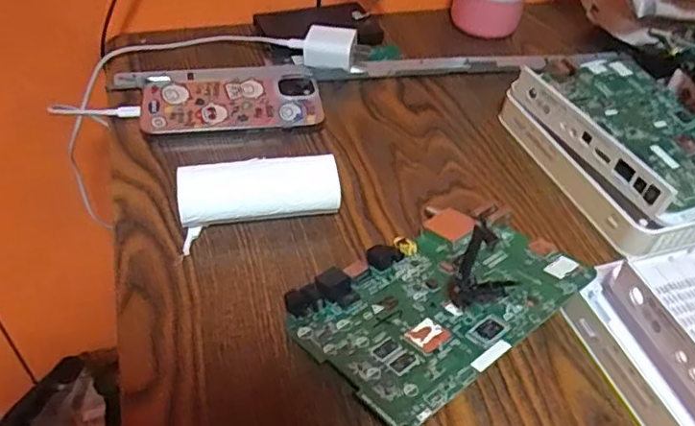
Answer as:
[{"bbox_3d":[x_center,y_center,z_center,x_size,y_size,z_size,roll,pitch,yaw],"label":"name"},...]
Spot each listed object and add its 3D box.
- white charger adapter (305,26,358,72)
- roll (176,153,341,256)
[{"bbox_3d":[-0.016,-0.148,0.510,0.042,0.029,0.027,9,46,4],"label":"white charger adapter"},{"bbox_3d":[-0.059,-0.013,0.382,0.104,0.034,0.042,-11,48,-14],"label":"roll"}]

